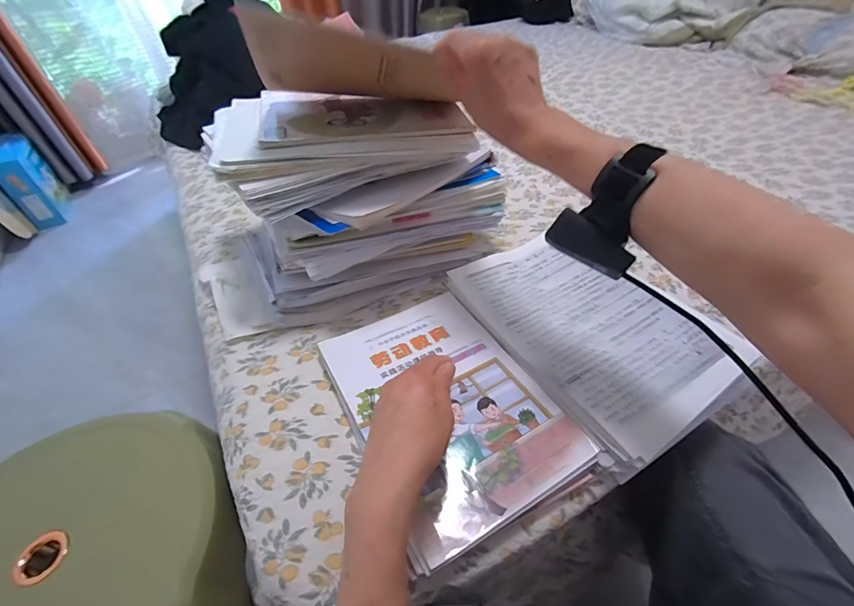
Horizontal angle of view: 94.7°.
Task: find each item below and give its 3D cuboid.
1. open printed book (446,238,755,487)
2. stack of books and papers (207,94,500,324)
[{"bbox_3d":[0.196,0.016,0.471,0.226,0.025,0.300,-22,47,-17],"label":"open printed book"},{"bbox_3d":[-0.094,-0.158,0.564,0.326,0.217,0.241,-23,47,-18],"label":"stack of books and papers"}]

